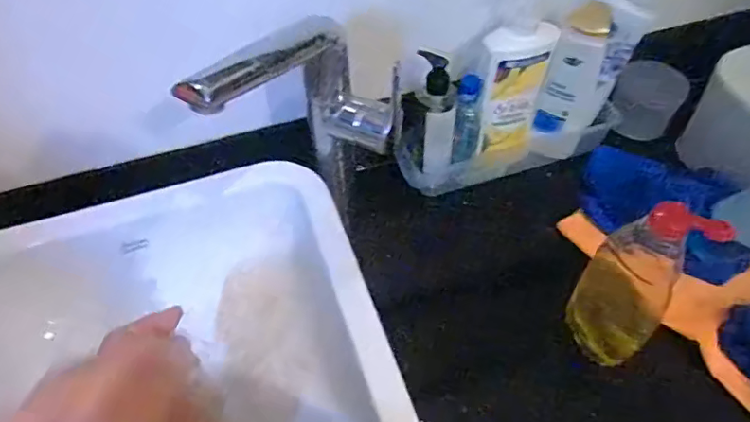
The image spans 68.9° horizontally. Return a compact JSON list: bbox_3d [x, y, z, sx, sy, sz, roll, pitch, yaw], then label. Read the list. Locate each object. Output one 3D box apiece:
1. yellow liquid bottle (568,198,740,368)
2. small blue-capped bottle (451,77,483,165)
[{"bbox_3d":[0.254,0.062,0.517,0.060,0.217,0.085,-19,54,-22],"label":"yellow liquid bottle"},{"bbox_3d":[0.109,-0.111,0.668,0.034,0.114,0.029,-16,54,-11],"label":"small blue-capped bottle"}]

